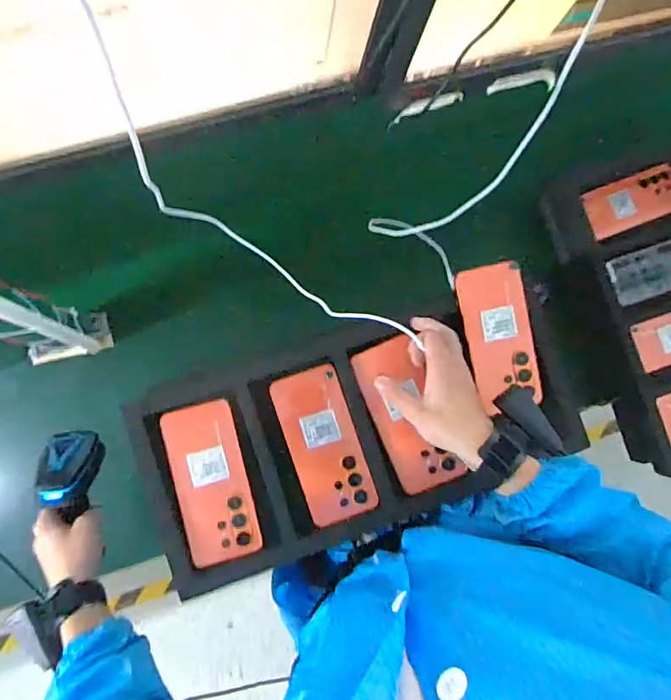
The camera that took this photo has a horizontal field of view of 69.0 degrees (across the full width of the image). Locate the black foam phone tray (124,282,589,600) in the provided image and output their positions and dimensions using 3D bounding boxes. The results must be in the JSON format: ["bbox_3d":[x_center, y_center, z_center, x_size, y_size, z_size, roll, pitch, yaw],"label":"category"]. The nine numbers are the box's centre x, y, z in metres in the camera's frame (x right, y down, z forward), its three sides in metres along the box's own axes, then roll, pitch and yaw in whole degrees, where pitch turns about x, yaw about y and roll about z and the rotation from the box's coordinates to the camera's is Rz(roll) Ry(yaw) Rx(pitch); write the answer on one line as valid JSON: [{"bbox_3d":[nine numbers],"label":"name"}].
[{"bbox_3d":[0.032,0.084,0.548,0.485,0.032,0.230,-17,85,-7],"label":"black foam phone tray"}]

